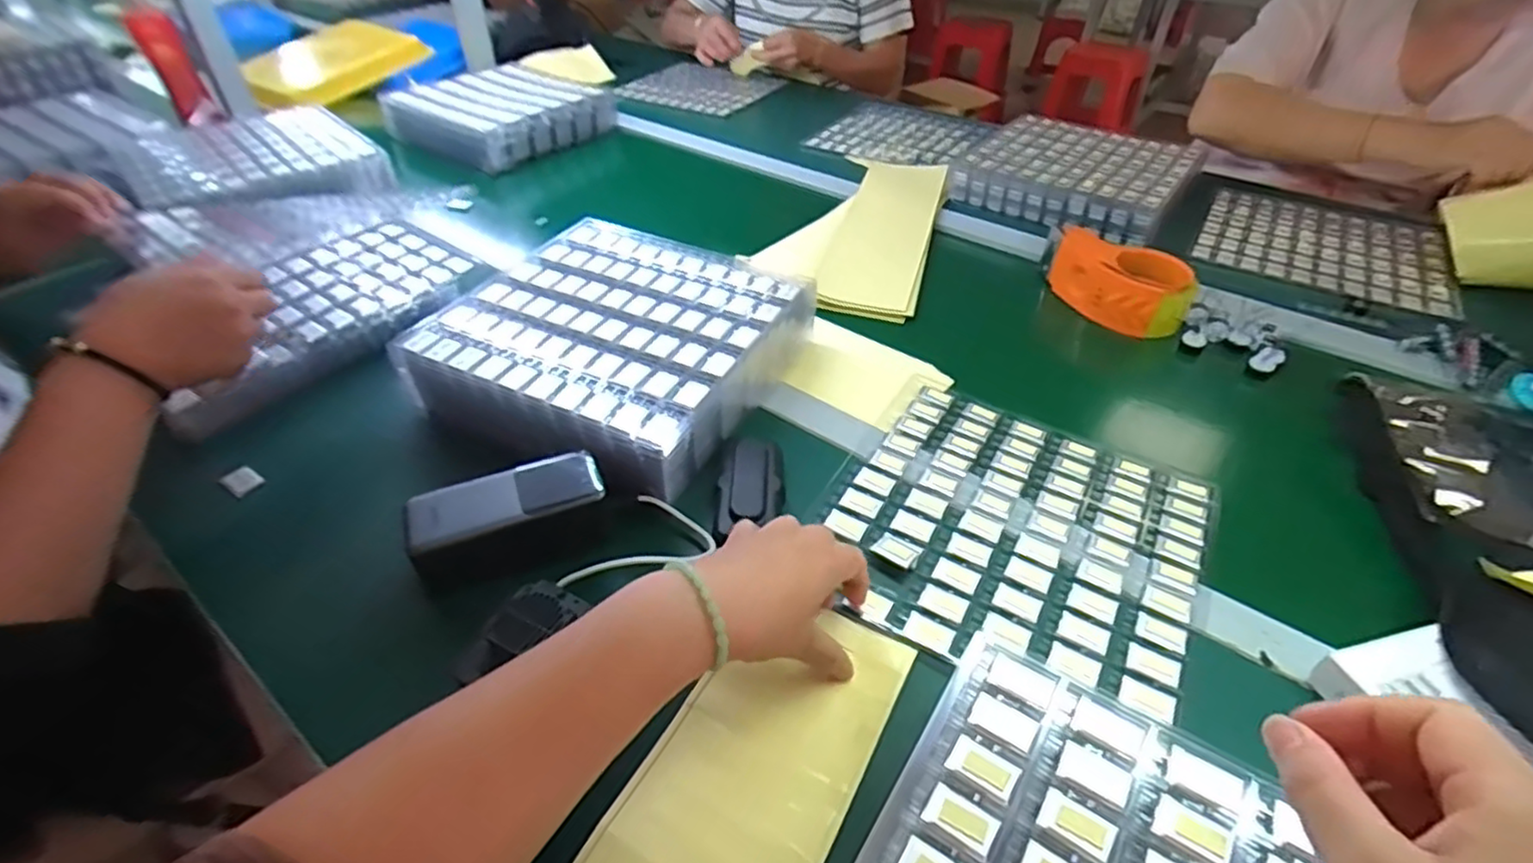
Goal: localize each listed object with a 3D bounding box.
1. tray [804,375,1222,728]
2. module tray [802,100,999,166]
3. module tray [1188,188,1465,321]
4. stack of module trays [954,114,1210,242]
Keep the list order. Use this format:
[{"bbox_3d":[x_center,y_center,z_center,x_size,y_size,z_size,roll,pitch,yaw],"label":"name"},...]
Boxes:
[{"bbox_3d":[0.179,0.069,0.509,0.256,0.007,0.251,24,46,23],"label":"tray"},{"bbox_3d":[0.227,-0.491,1.132,0.249,0.017,0.297,19,44,18],"label":"module tray"},{"bbox_3d":[0.689,-0.233,0.854,0.259,0.010,0.292,24,46,23],"label":"module tray"},{"bbox_3d":[0.427,-0.356,0.944,0.267,0.051,0.254,27,47,26],"label":"stack of module trays"}]

